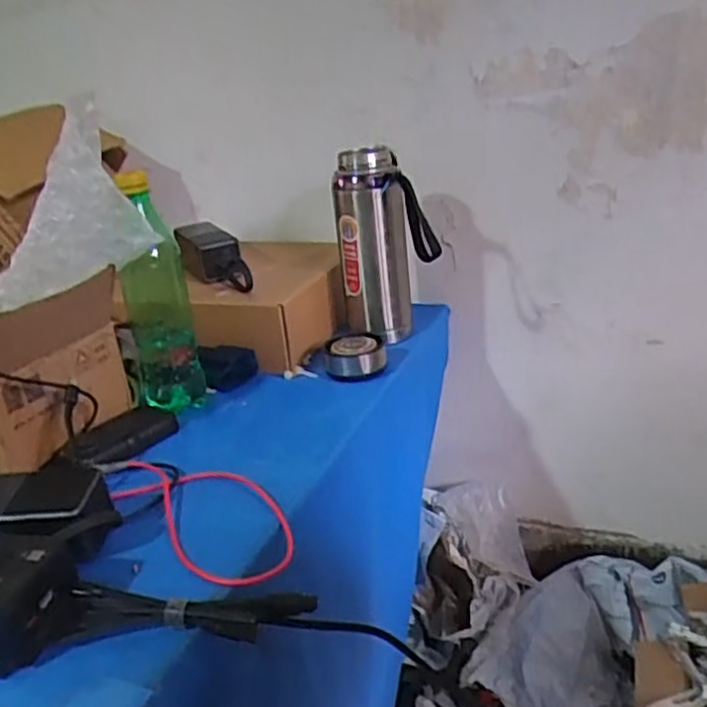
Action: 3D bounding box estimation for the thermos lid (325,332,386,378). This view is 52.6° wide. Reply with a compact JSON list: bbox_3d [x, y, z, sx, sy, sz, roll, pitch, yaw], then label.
[{"bbox_3d":[0.003,0.004,0.771,0.063,0.039,0.063,-6,22,2],"label":"thermos lid"}]

